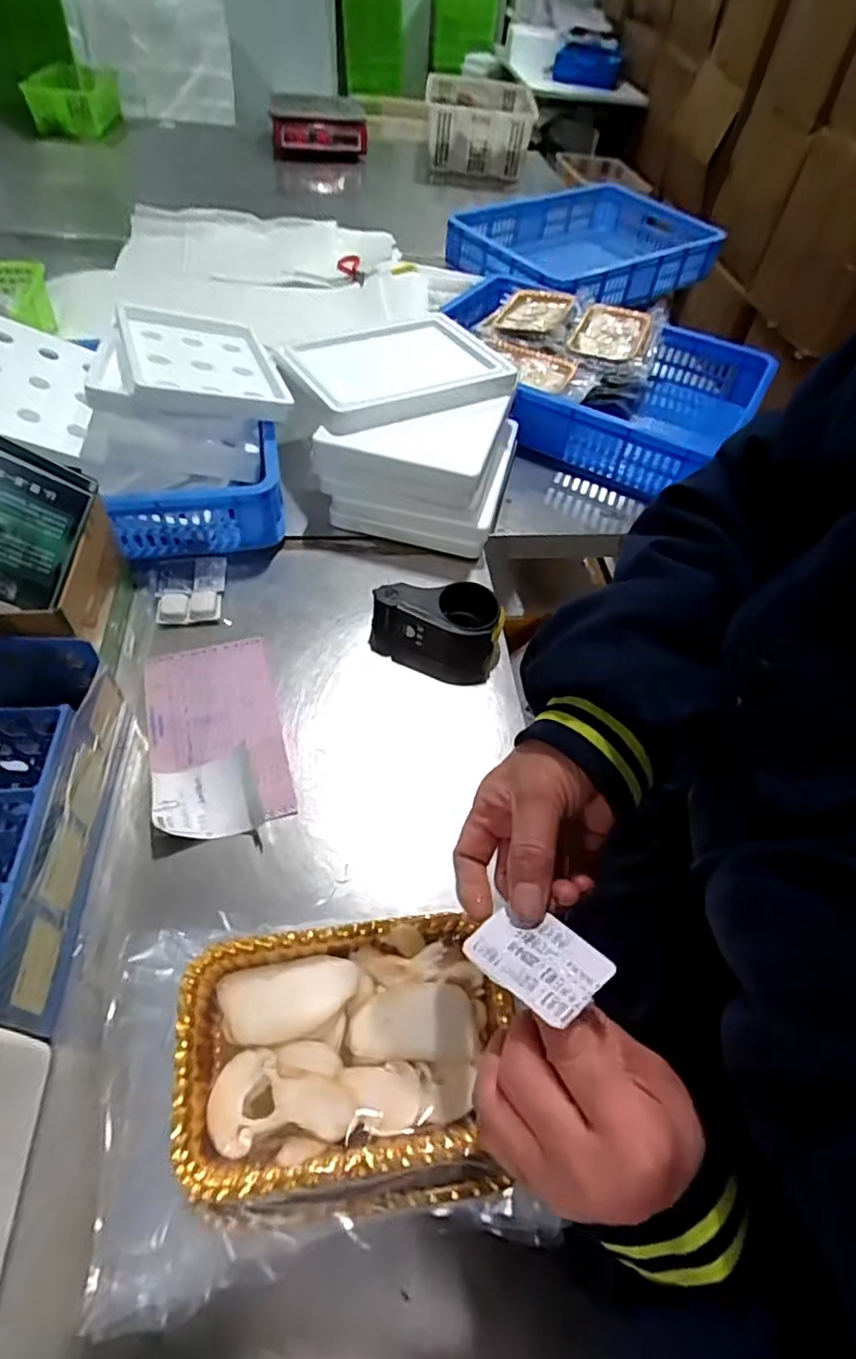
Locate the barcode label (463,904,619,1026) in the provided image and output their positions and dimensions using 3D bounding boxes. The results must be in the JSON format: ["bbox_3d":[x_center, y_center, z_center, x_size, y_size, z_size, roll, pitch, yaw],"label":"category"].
[{"bbox_3d":[0.048,0.122,0.269,0.039,0.004,0.058,-30,30,-29],"label":"barcode label"}]

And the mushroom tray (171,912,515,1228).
[{"bbox_3d":[-0.048,0.217,0.348,0.178,0.030,0.137,-3,53,-8],"label":"mushroom tray"}]

